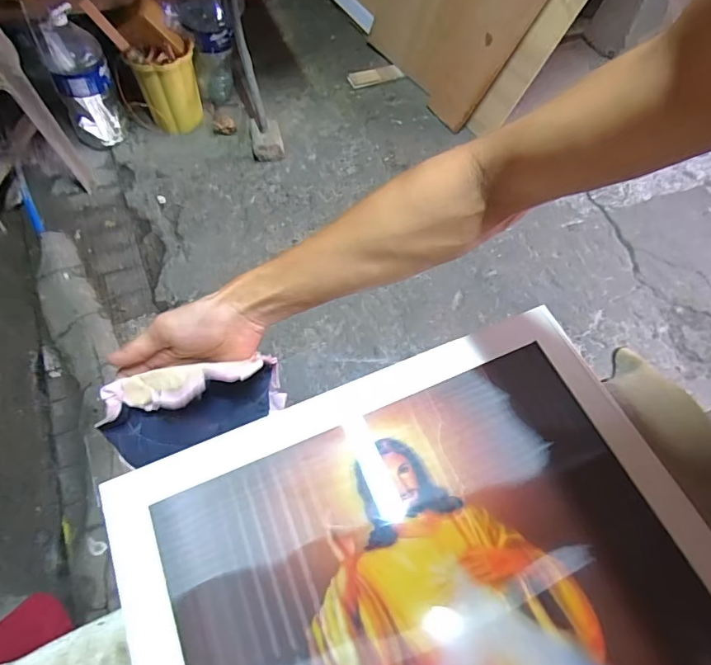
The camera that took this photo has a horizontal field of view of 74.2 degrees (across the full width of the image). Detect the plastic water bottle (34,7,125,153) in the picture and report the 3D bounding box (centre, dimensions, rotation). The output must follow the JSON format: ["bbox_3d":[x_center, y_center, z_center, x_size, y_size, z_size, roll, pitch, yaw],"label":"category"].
[{"bbox_3d":[-0.872,-0.805,1.499,0.182,0.376,0.191,-26,65,-15],"label":"plastic water bottle"}]

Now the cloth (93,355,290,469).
[{"bbox_3d":[-0.141,0.057,0.408,0.146,0.085,0.061,-27,68,-14],"label":"cloth"}]

